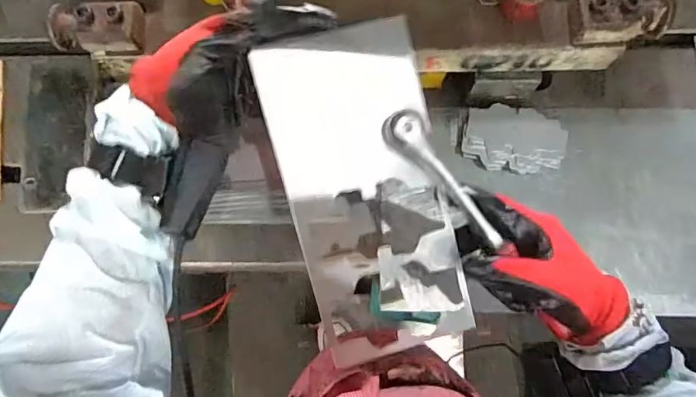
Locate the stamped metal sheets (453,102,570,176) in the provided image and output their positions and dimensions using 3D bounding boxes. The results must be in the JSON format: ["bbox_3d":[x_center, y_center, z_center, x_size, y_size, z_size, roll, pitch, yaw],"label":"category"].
[{"bbox_3d":[0.200,-0.076,0.614,0.130,0.023,0.083,5,79,2],"label":"stamped metal sheets"}]

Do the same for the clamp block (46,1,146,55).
[{"bbox_3d":[-0.263,-0.179,0.516,0.089,0.040,0.047,-4,77,1],"label":"clamp block"}]

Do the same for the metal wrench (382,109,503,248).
[{"bbox_3d":[0.072,-0.017,0.377,0.025,0.024,0.121,-40,91,-6],"label":"metal wrench"}]

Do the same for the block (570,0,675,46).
[{"bbox_3d":[0.274,-0.181,0.493,0.091,0.042,0.045,-1,77,2],"label":"block"}]

